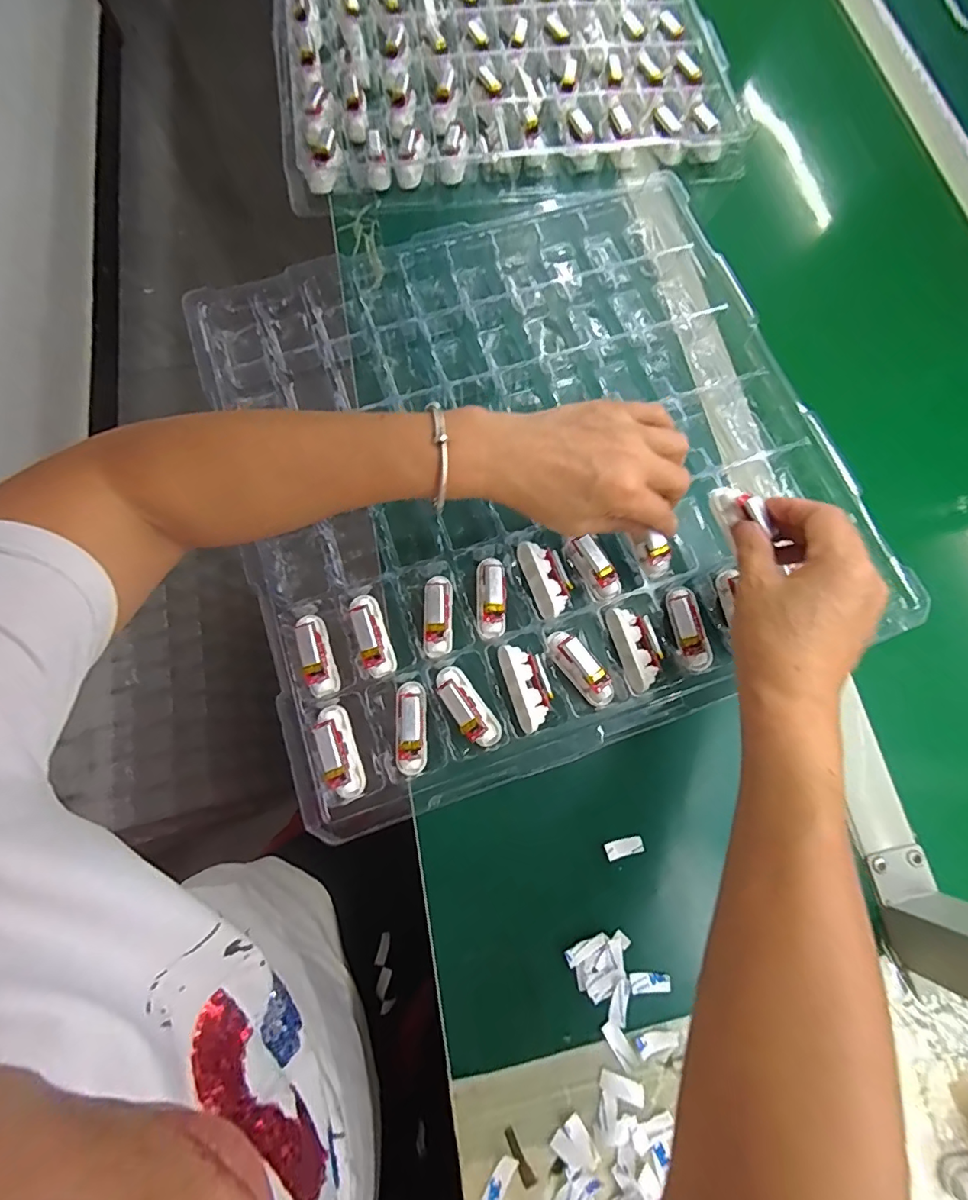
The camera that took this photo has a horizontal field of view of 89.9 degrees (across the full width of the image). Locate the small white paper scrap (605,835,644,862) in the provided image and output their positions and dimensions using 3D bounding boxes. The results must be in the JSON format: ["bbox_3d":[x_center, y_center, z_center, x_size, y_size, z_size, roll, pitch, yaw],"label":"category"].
[{"bbox_3d":[0.096,0.170,0.333,0.026,0.004,0.011,-13,58,-7],"label":"small white paper scrap"}]

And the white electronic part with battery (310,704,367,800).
[{"bbox_3d":[-0.100,0.105,0.334,0.020,0.029,0.063,-21,77,-7],"label":"white electronic part with battery"}]

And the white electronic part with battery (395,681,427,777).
[{"bbox_3d":[-0.050,0.088,0.336,0.020,0.020,0.062,0,75,-2],"label":"white electronic part with battery"}]

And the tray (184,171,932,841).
[{"bbox_3d":[0.033,-0.126,0.402,0.465,0.040,0.481,-18,76,-6],"label":"tray"}]

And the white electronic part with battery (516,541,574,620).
[{"bbox_3d":[0.049,-0.017,0.371,0.031,0.017,0.061,-19,77,-7],"label":"white electronic part with battery"}]

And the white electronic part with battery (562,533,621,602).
[{"bbox_3d":[0.082,-0.025,0.366,0.023,0.014,0.053,-35,79,-10],"label":"white electronic part with battery"}]

